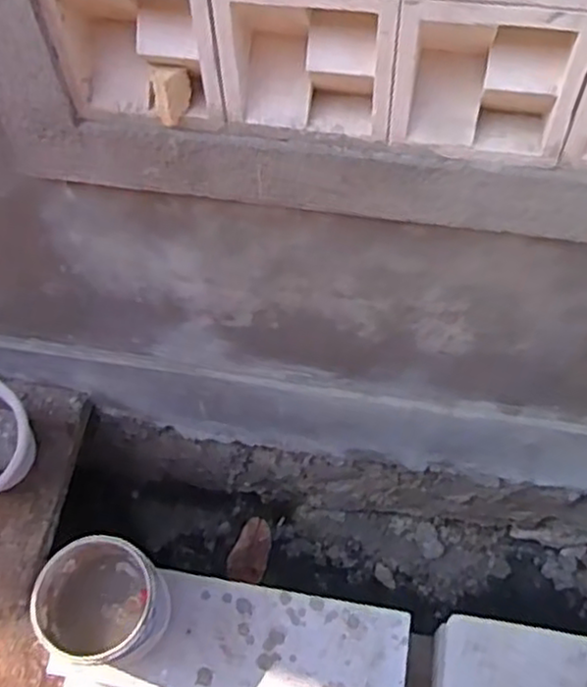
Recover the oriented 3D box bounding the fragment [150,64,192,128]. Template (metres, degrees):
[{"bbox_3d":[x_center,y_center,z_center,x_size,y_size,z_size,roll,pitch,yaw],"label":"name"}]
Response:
[{"bbox_3d":[-0.151,-0.303,0.900,0.045,0.057,0.041,10,57,9],"label":"fragment"}]

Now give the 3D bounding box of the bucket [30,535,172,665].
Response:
[{"bbox_3d":[-0.304,0.416,1.161,0.175,0.171,0.174,-1,56,2],"label":"bucket"}]

